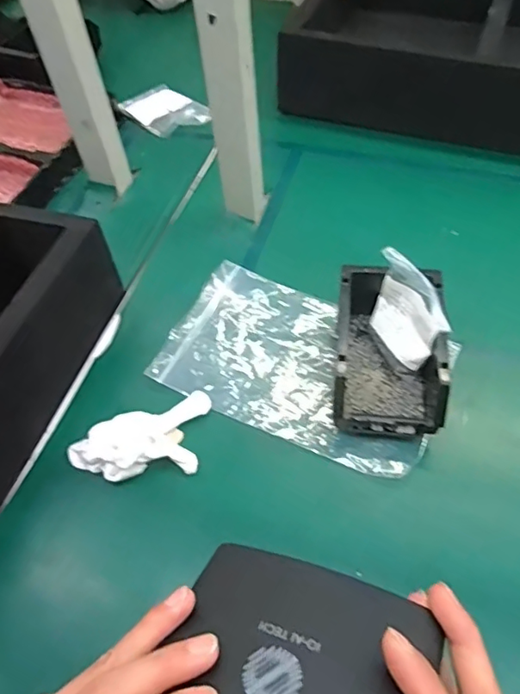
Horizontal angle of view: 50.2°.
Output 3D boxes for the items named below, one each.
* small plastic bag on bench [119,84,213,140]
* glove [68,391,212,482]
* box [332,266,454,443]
[{"bbox_3d":[-0.152,-0.382,0.887,0.128,0.016,0.102,35,63,26],"label":"small plastic bag on bench"},{"bbox_3d":[-0.106,0.089,0.518,0.141,0.041,0.074,-21,55,-11],"label":"glove"},{"bbox_3d":[0.127,0.002,0.546,0.104,0.074,0.167,3,54,6],"label":"box"}]

